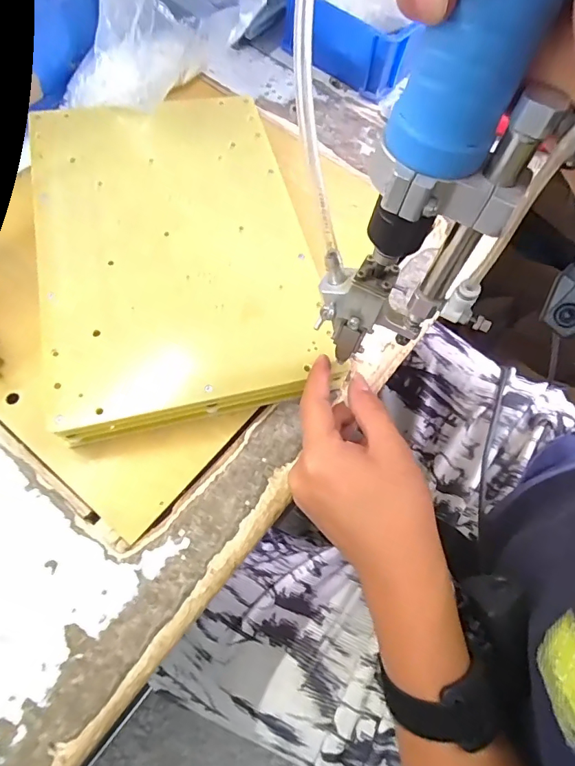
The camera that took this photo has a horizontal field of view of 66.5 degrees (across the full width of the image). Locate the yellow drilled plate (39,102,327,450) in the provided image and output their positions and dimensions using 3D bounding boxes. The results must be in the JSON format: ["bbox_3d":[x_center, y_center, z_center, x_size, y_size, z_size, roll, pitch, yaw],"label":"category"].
[{"bbox_3d":[-0.087,-0.113,0.343,0.187,0.036,0.294,-14,70,-7],"label":"yellow drilled plate"}]

